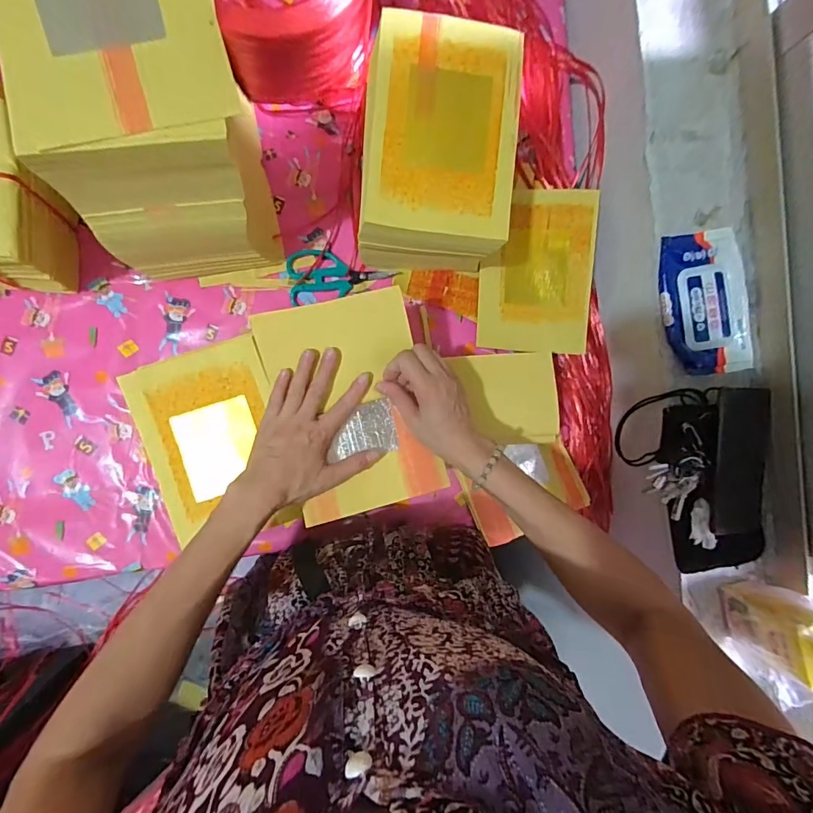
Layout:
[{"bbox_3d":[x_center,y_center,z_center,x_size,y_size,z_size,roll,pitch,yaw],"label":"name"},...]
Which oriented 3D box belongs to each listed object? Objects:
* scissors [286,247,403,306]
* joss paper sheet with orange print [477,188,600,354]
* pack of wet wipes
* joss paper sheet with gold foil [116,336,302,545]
[{"bbox_3d":[-0.093,-0.192,0.612,0.147,0.010,0.073,-13,92,-8],"label":"scissors"},{"bbox_3d":[0.188,-0.196,0.624,0.159,0.037,0.228,3,90,-8],"label":"joss paper sheet with orange print"},{"bbox_3d":[0.360,-0.125,0.522,0.101,0.020,0.168,-4,91,-8],"label":"pack of wet wipes"},{"bbox_3d":[-0.232,0.046,0.522,0.156,0.011,0.223,-15,92,-8],"label":"joss paper sheet with gold foil"}]

